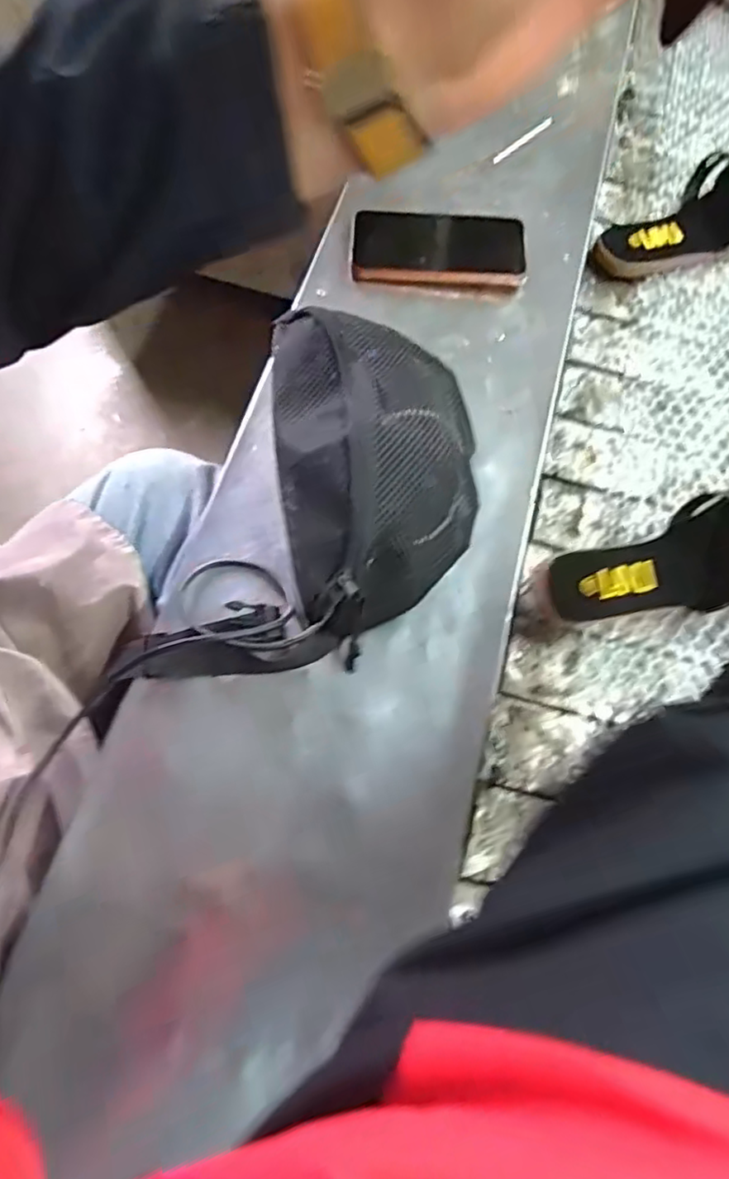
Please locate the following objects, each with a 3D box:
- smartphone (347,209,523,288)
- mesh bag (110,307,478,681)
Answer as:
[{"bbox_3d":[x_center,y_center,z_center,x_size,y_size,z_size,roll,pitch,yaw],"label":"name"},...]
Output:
[{"bbox_3d":[0.069,-0.322,0.593,0.159,0.015,0.081,2,70,-1],"label":"smartphone"},{"bbox_3d":[-0.021,-0.065,0.456,0.198,0.075,0.324,17,70,5],"label":"mesh bag"}]

